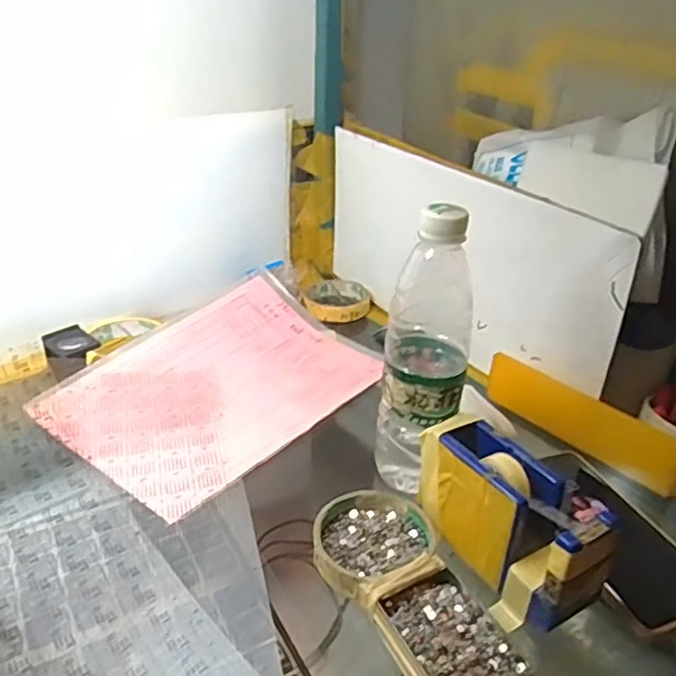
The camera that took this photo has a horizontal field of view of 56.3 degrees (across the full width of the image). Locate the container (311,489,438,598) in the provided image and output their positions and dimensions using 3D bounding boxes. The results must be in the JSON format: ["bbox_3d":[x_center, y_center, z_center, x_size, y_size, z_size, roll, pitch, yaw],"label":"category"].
[{"bbox_3d":[0.020,0.140,0.449,0.085,0.019,0.070,-24,37,-38],"label":"container"}]

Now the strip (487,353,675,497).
[{"bbox_3d":[0.216,0.072,0.568,0.012,0.049,0.184,-8,29,-43],"label":"strip"}]

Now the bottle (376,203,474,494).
[{"bbox_3d":[0.066,0.014,0.474,0.061,0.223,0.073,8,29,12],"label":"bottle"}]

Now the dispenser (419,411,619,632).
[{"bbox_3d":[0.113,0.122,0.425,0.053,0.083,0.137,-15,32,-27],"label":"dispenser"}]

